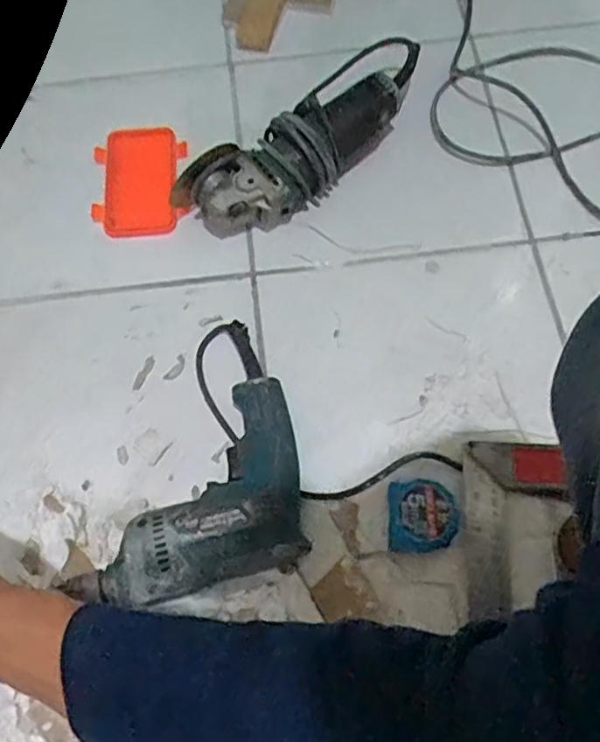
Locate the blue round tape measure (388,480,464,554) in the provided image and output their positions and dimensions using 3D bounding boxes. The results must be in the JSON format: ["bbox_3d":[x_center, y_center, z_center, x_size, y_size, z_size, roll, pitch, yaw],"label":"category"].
[{"bbox_3d":[0.107,0.125,0.547,0.059,0.039,0.060,0,68,1],"label":"blue round tape measure"}]

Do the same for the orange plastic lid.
[{"bbox_3d":[-0.182,-0.216,0.716,0.103,0.024,0.139,-7,68,-2],"label":"orange plastic lid"}]

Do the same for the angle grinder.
[{"bbox_3d":[0.020,-0.260,0.689,0.328,0.076,0.101,-41,73,-14],"label":"angle grinder"}]

